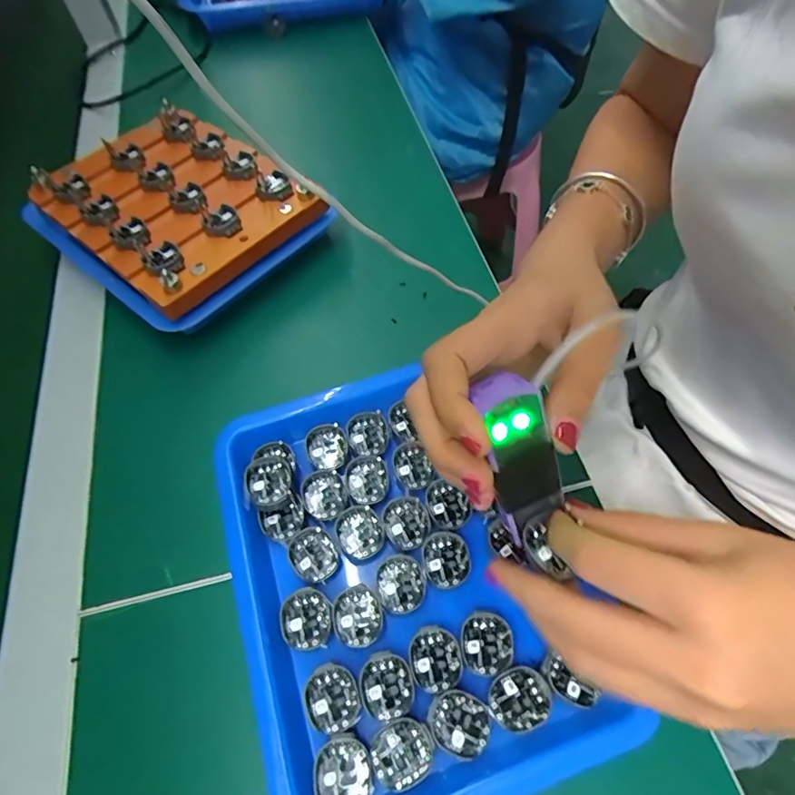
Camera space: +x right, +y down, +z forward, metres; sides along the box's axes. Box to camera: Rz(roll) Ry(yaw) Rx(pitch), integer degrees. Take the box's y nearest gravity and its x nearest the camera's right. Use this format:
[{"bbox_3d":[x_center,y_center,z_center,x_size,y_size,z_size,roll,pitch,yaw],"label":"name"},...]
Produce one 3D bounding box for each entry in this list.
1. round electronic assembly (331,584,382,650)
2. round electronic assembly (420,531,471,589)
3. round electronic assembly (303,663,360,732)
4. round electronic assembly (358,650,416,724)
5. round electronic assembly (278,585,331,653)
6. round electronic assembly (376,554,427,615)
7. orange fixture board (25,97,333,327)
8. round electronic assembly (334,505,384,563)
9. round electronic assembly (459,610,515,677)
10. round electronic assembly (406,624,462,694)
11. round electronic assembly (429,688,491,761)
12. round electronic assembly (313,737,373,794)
[{"bbox_3d":[-0.021,0.110,0.256,0.025,0.004,0.027,-1,58,2],"label":"round electronic assembly"},{"bbox_3d":[0.025,0.086,0.271,0.026,0.004,0.028,-1,58,2],"label":"round electronic assembly"},{"bbox_3d":[-0.031,0.141,0.239,0.024,0.004,0.028,-32,61,-16],"label":"round electronic assembly"},{"bbox_3d":[-0.006,0.136,0.240,0.025,0.004,0.028,-15,58,-6],"label":"round electronic assembly"},{"bbox_3d":[-0.047,0.111,0.256,0.025,0.004,0.029,-5,58,0],"label":"round electronic assembly"},{"bbox_3d":[0.002,0.097,0.265,0.025,0.004,0.028,-9,58,-3],"label":"round electronic assembly"},{"bbox_3d":[-0.168,-0.154,0.383,0.189,0.040,0.160,35,66,22],"label":"orange fixture board"},{"bbox_3d":[-0.021,0.074,0.279,0.025,0.005,0.028,-30,61,-15],"label":"round electronic assembly"},{"bbox_3d":[0.044,0.120,0.248,0.026,0.004,0.028,-1,58,2],"label":"round electronic assembly"},{"bbox_3d":[0.018,0.126,0.245,0.026,0.004,0.028,-1,58,2],"label":"round electronic assembly"},{"bbox_3d":[0.028,0.149,0.233,0.027,0.004,0.025,-1,58,2],"label":"round electronic assembly"},{"bbox_3d":[-0.024,0.165,0.222,0.024,0.004,0.027,-10,58,-3],"label":"round electronic assembly"}]

